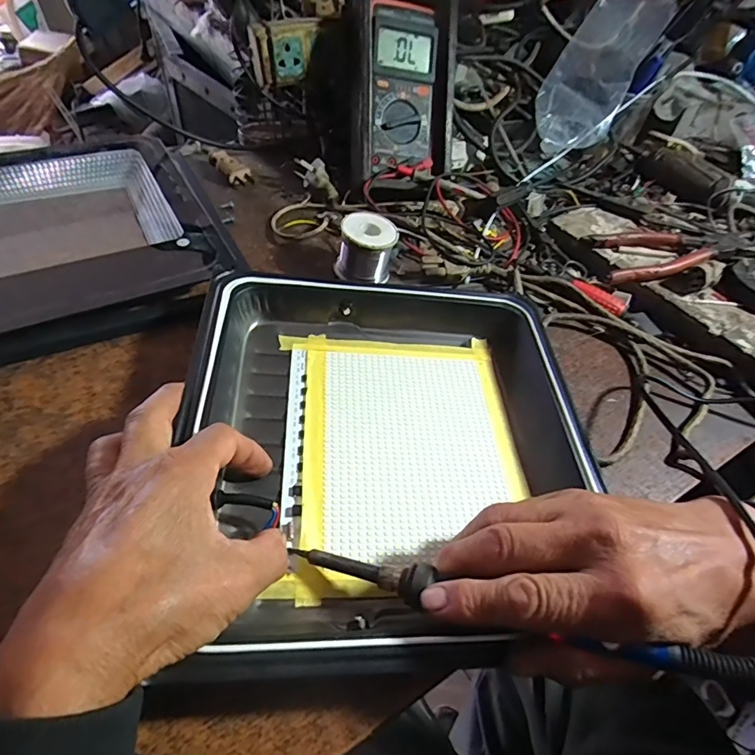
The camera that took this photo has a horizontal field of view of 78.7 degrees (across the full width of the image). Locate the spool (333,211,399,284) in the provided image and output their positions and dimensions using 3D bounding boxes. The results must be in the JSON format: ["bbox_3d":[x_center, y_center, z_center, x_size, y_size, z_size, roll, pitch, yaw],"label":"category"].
[{"bbox_3d":[-0.011,-0.118,0.425,0.052,0.052,0.047,4,50,-3],"label":"spool"}]

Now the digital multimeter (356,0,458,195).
[{"bbox_3d":[0.032,-0.306,0.493,0.106,0.219,0.050,7,9,-1],"label":"digital multimeter"}]

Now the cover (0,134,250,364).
[{"bbox_3d":[-0.293,-0.124,0.406,0.287,0.030,0.272,-21,56,-22],"label":"cover"}]

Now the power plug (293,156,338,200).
[{"bbox_3d":[-0.067,-0.223,0.518,0.061,0.026,0.022,43,56,0],"label":"power plug"}]

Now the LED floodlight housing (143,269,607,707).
[{"bbox_3d":[0.015,0.034,0.307,0.252,0.046,0.272,-3,51,-9],"label":"LED floodlight housing"}]

